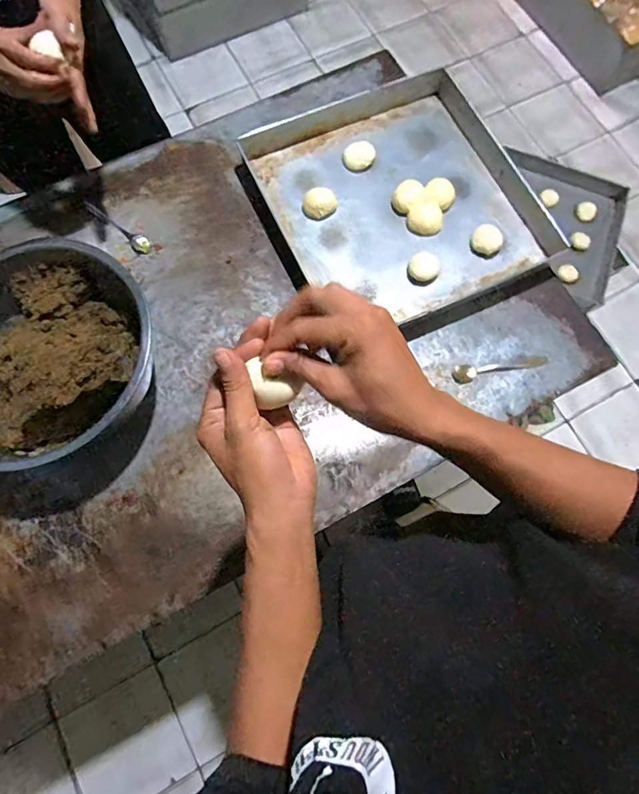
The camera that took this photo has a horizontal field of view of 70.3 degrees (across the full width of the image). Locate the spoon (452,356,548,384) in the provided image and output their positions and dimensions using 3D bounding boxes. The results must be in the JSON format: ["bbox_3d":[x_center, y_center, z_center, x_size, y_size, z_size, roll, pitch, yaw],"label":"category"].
[{"bbox_3d":[0.312,-0.050,0.780,0.166,0.018,0.028,-10,75,-4],"label":"spoon"}]

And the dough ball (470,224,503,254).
[{"bbox_3d":[0.311,-0.292,0.850,0.054,0.033,0.051,0,75,-1],"label":"dough ball"}]

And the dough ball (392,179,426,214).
[{"bbox_3d":[0.171,-0.383,0.874,0.058,0.031,0.064,24,76,5],"label":"dough ball"}]

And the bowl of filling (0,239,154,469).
[{"bbox_3d":[-0.434,-0.065,0.717,0.309,0.132,0.343,28,76,6],"label":"bowl of filling"}]

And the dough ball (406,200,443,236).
[{"bbox_3d":[0.203,-0.341,0.864,0.066,0.031,0.058,24,76,5],"label":"dough ball"}]

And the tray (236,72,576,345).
[{"bbox_3d":[0.158,-0.380,0.865,0.464,0.049,0.516,-27,78,-7],"label":"tray"}]

